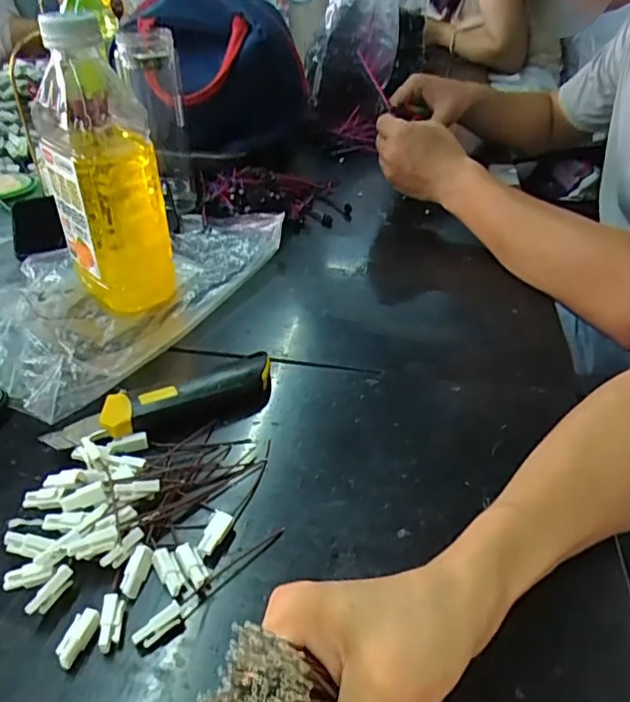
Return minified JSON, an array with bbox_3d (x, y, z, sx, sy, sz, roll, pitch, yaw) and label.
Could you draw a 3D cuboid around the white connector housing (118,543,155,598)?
[{"bbox_3d":[-0.096,0.118,0.304,0.009,0.008,0.026,10,56,12],"label":"white connector housing"}]

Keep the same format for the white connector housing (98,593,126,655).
[{"bbox_3d":[-0.101,0.136,0.281,0.010,0.012,0.027,-4,39,-6],"label":"white connector housing"}]

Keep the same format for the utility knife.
[{"bbox_3d":[-0.100,0.036,0.393,0.153,0.023,0.039,-19,42,-22],"label":"utility knife"}]

